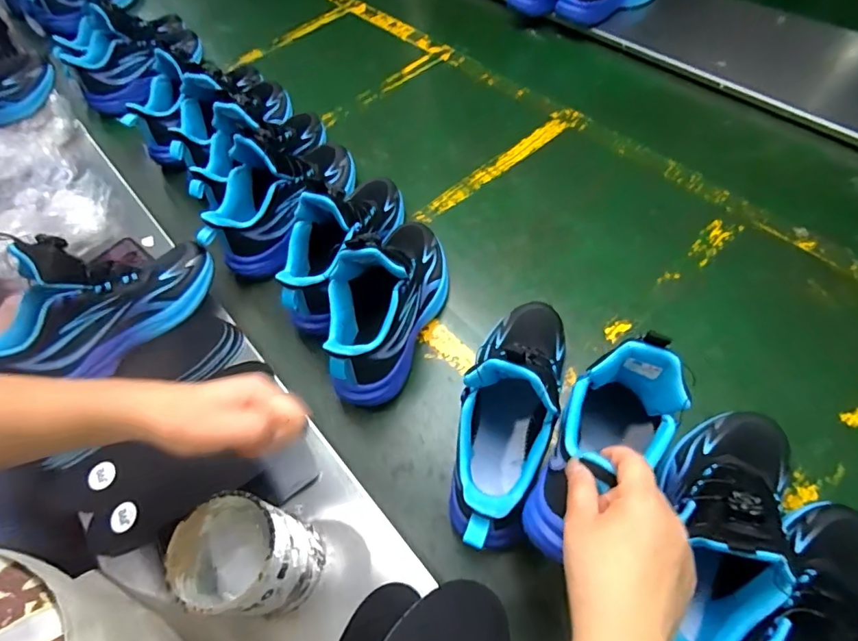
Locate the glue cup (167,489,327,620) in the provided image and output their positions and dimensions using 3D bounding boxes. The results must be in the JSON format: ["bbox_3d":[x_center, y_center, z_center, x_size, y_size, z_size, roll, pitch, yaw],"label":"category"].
[{"bbox_3d":[-0.145,0.195,0.402,0.083,0.110,0.076,-4,58,6],"label":"glue cup"}]

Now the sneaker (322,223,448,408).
[{"bbox_3d":[-0.045,-0.033,0.540,0.082,0.145,0.228,16,63,17],"label":"sneaker"}]

